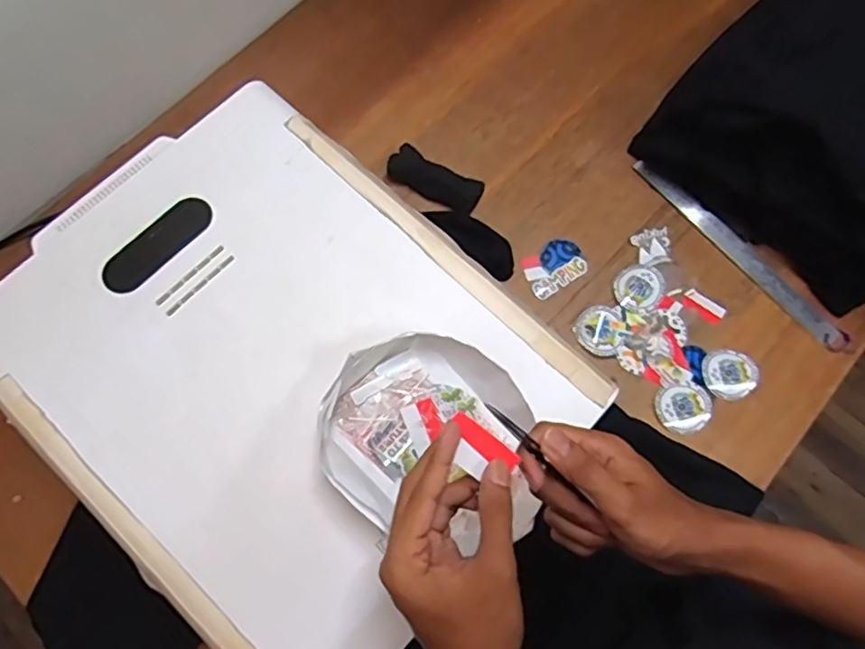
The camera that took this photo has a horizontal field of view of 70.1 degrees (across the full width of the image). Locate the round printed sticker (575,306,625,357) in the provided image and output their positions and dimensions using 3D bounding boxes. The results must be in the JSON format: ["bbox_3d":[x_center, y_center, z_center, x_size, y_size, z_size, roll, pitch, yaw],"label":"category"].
[{"bbox_3d":[0.204,0.006,0.752,0.056,0.011,0.061,0,72,1],"label":"round printed sticker"}]

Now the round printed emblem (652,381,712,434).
[{"bbox_3d":[0.296,0.098,0.723,0.064,0.008,0.056,-10,72,-2],"label":"round printed emblem"}]

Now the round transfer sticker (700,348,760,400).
[{"bbox_3d":[0.354,0.058,0.735,0.060,0.007,0.059,0,72,1],"label":"round transfer sticker"}]

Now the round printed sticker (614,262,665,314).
[{"bbox_3d":[0.259,-0.047,0.770,0.057,0.005,0.063,43,78,13],"label":"round printed sticker"}]

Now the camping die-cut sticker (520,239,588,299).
[{"bbox_3d":[0.154,-0.074,0.781,0.078,0.004,0.058,-31,74,-9],"label":"camping die-cut sticker"}]

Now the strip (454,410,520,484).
[{"bbox_3d":[0.029,0.081,0.393,0.047,0.011,0.028,36,76,12],"label":"strip"}]

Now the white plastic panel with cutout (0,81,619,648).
[{"bbox_3d":[-0.148,0.030,0.573,0.497,0.022,0.400,41,77,13],"label":"white plastic panel with cutout"}]

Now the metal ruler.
[{"bbox_3d":[0.387,-0.096,0.785,0.031,0.006,0.329,-41,77,-1],"label":"metal ruler"}]

